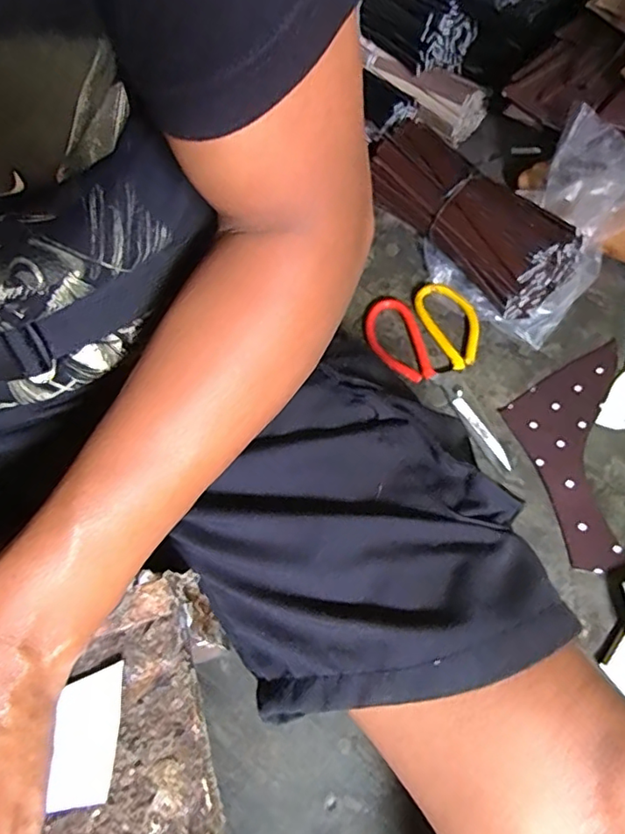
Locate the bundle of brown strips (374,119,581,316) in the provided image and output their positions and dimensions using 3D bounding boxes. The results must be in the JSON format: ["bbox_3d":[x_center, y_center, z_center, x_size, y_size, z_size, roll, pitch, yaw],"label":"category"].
[{"bbox_3d":[0.151,-0.205,0.580,0.080,0.077,0.233,-33,66,-12],"label":"bundle of brown strips"}]

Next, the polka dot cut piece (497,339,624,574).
[{"bbox_3d":[0.219,0.024,0.503,0.094,0.004,0.211,8,64,8],"label":"polka dot cut piece"}]

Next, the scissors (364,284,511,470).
[{"bbox_3d":[0.136,-0.051,0.541,0.098,0.011,0.194,-33,66,-12],"label":"scissors"}]

